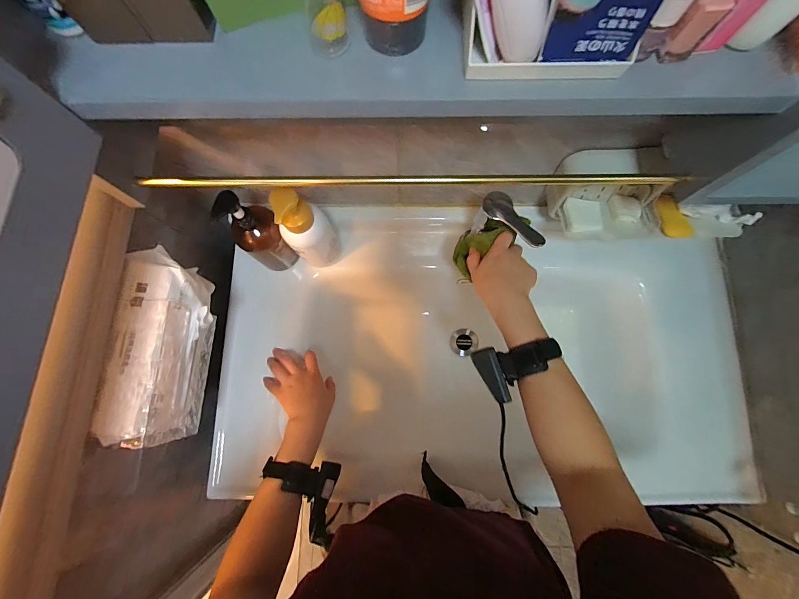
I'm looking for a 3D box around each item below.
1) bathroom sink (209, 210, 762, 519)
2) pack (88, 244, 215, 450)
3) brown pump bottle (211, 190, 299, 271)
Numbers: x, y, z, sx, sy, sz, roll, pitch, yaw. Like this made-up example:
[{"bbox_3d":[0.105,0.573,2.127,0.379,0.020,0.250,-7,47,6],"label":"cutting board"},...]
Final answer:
[{"bbox_3d":[0.136,0.115,0.656,0.878,0.197,0.484,5,79,3],"label":"bathroom sink"},{"bbox_3d":[-0.308,0.061,0.461,0.075,0.106,0.239,1,79,1],"label":"pack"},{"bbox_3d":[-0.223,-0.102,0.557,0.063,0.186,0.067,0,79,0],"label":"brown pump bottle"}]

